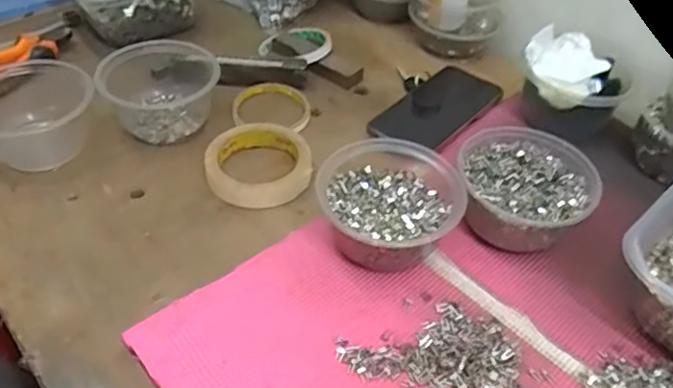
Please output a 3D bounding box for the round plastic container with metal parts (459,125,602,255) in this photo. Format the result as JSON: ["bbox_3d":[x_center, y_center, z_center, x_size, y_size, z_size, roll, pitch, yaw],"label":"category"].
[{"bbox_3d":[0.161,-0.004,0.510,0.109,0.054,0.116,2,45,-2],"label":"round plastic container with metal parts"}]

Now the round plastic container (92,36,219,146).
[{"bbox_3d":[-0.172,-0.113,0.610,0.125,0.053,0.125,2,45,-2],"label":"round plastic container"}]

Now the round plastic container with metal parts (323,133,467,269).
[{"bbox_3d":[0.045,0.009,0.489,0.109,0.054,0.118,2,45,-2],"label":"round plastic container with metal parts"}]

